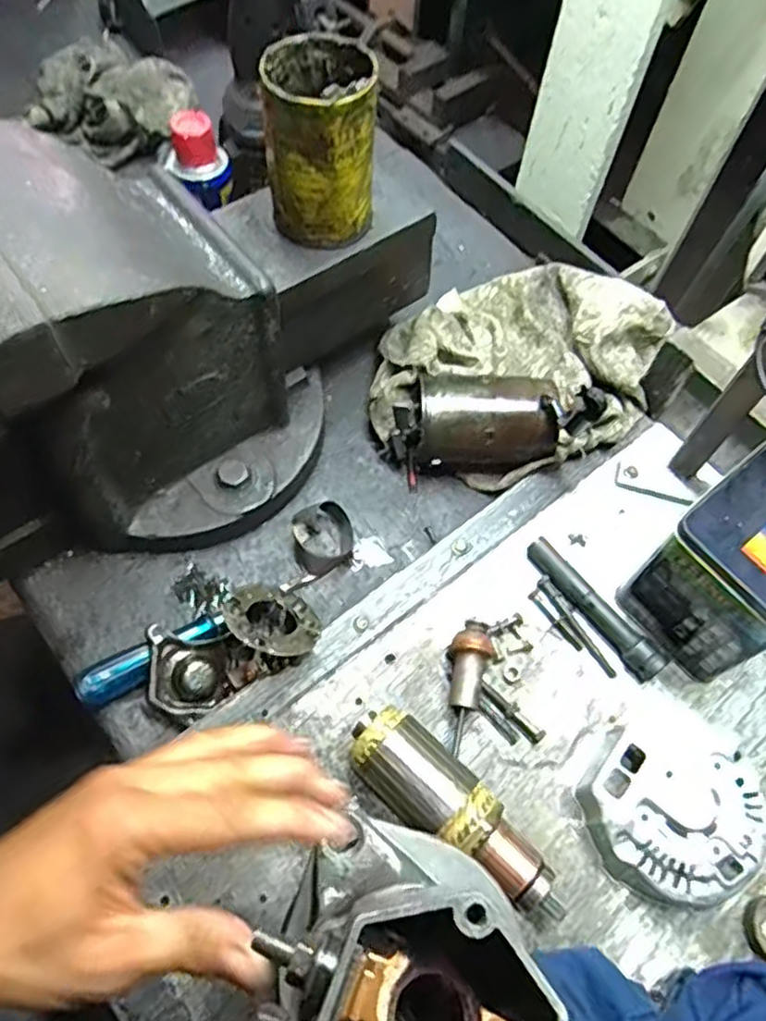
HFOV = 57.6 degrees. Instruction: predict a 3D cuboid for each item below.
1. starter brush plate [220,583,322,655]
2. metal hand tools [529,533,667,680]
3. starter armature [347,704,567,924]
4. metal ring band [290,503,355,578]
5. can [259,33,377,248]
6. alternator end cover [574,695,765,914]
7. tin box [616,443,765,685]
[{"bbox_3d":[-0.080,0.080,0.504,0.070,0.011,0.070,-1,37,-42],"label":"starter brush plate"},{"bbox_3d":[0.155,0.072,0.518,0.020,0.023,0.126,-35,69,-18],"label":"metal hand tools"},{"bbox_3d":[0.044,0.192,0.435,0.152,0.052,0.049,41,68,16],"label":"starter armature"},{"bbox_3d":[-0.047,0.022,0.563,0.047,0.020,0.055,-12,65,-9],"label":"metal ring band"},{"bbox_3d":[-0.044,-0.255,0.488,0.076,0.111,0.076,-4,64,-5],"label":"can"},{"bbox_3d":[0.188,0.191,0.449,0.113,0.037,0.111,-28,67,-15],"label":"alternator end cover"},{"bbox_3d":[0.251,0.035,0.479,0.125,0.130,0.088,-36,69,-18],"label":"tin box"}]

